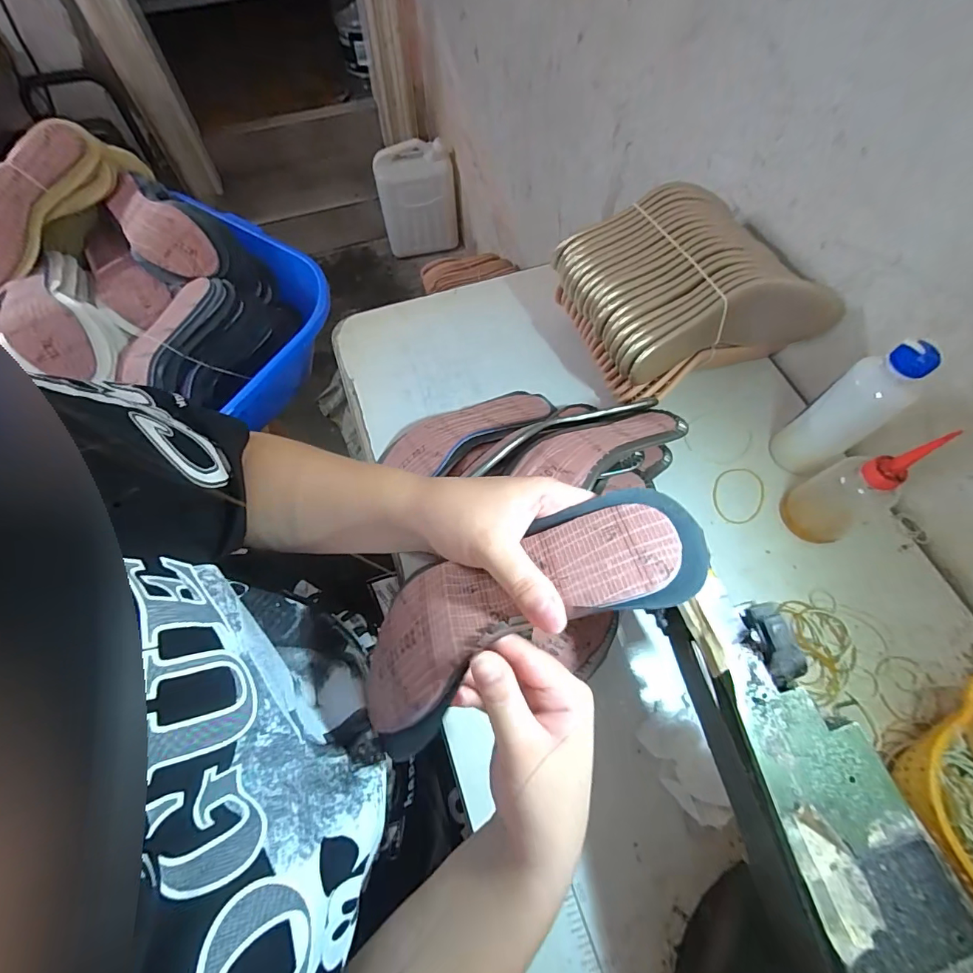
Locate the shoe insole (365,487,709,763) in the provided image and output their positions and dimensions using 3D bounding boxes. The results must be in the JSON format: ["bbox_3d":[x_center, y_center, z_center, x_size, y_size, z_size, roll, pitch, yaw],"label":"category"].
[{"bbox_3d":[0.008,0.075,0.276,0.236,0.037,0.085,-31,66,13],"label":"shoe insole"}]

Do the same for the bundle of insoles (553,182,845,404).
[{"bbox_3d":[0.213,-0.212,0.528,0.232,0.119,0.210,-22,67,-10],"label":"bundle of insoles"}]

